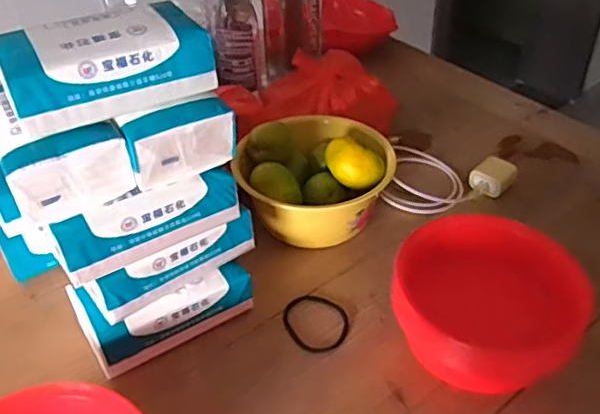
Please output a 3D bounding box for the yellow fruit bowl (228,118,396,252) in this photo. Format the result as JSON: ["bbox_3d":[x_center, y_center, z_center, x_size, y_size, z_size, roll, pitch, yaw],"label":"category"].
[{"bbox_3d":[0.018,-0.027,0.712,0.173,0.107,0.144,-22,44,-22],"label":"yellow fruit bowl"}]

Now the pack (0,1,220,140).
[{"bbox_3d":[-0.158,-0.118,0.488,0.157,0.056,0.085,-21,44,-21],"label":"pack"}]

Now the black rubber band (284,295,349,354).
[{"bbox_3d":[0.014,0.118,0.614,0.072,0.006,0.057,23,57,23],"label":"black rubber band"}]

